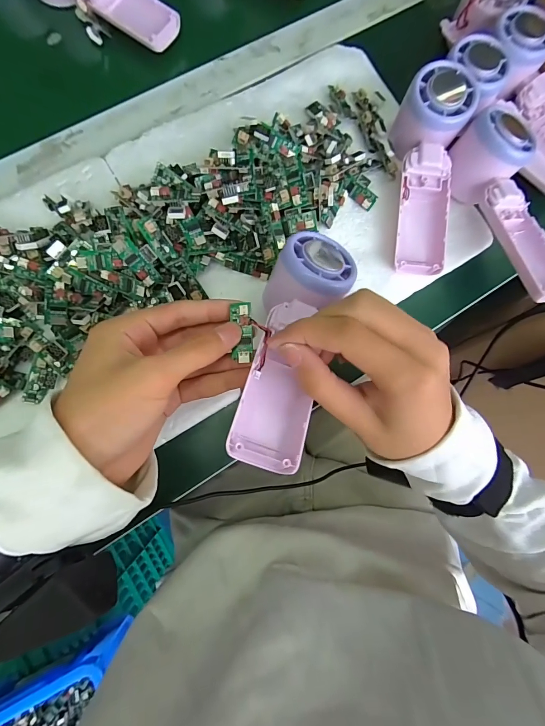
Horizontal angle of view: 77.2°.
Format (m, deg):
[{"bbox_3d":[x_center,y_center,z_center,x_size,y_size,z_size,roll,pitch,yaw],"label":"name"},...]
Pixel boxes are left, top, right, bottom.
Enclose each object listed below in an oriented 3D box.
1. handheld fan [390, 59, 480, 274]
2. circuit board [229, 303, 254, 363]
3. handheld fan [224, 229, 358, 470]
[{"bbox_3d":[0.134,-0.162,0.299,0.055,0.043,0.164,2,97,-3],"label":"handheld fan"},{"bbox_3d":[-0.019,-0.021,0.226,0.012,0.006,0.038,-4,95,-4],"label":"circuit board"},{"bbox_3d":[0.015,-0.013,0.229,0.055,0.039,0.165,15,70,-1],"label":"handheld fan"}]

